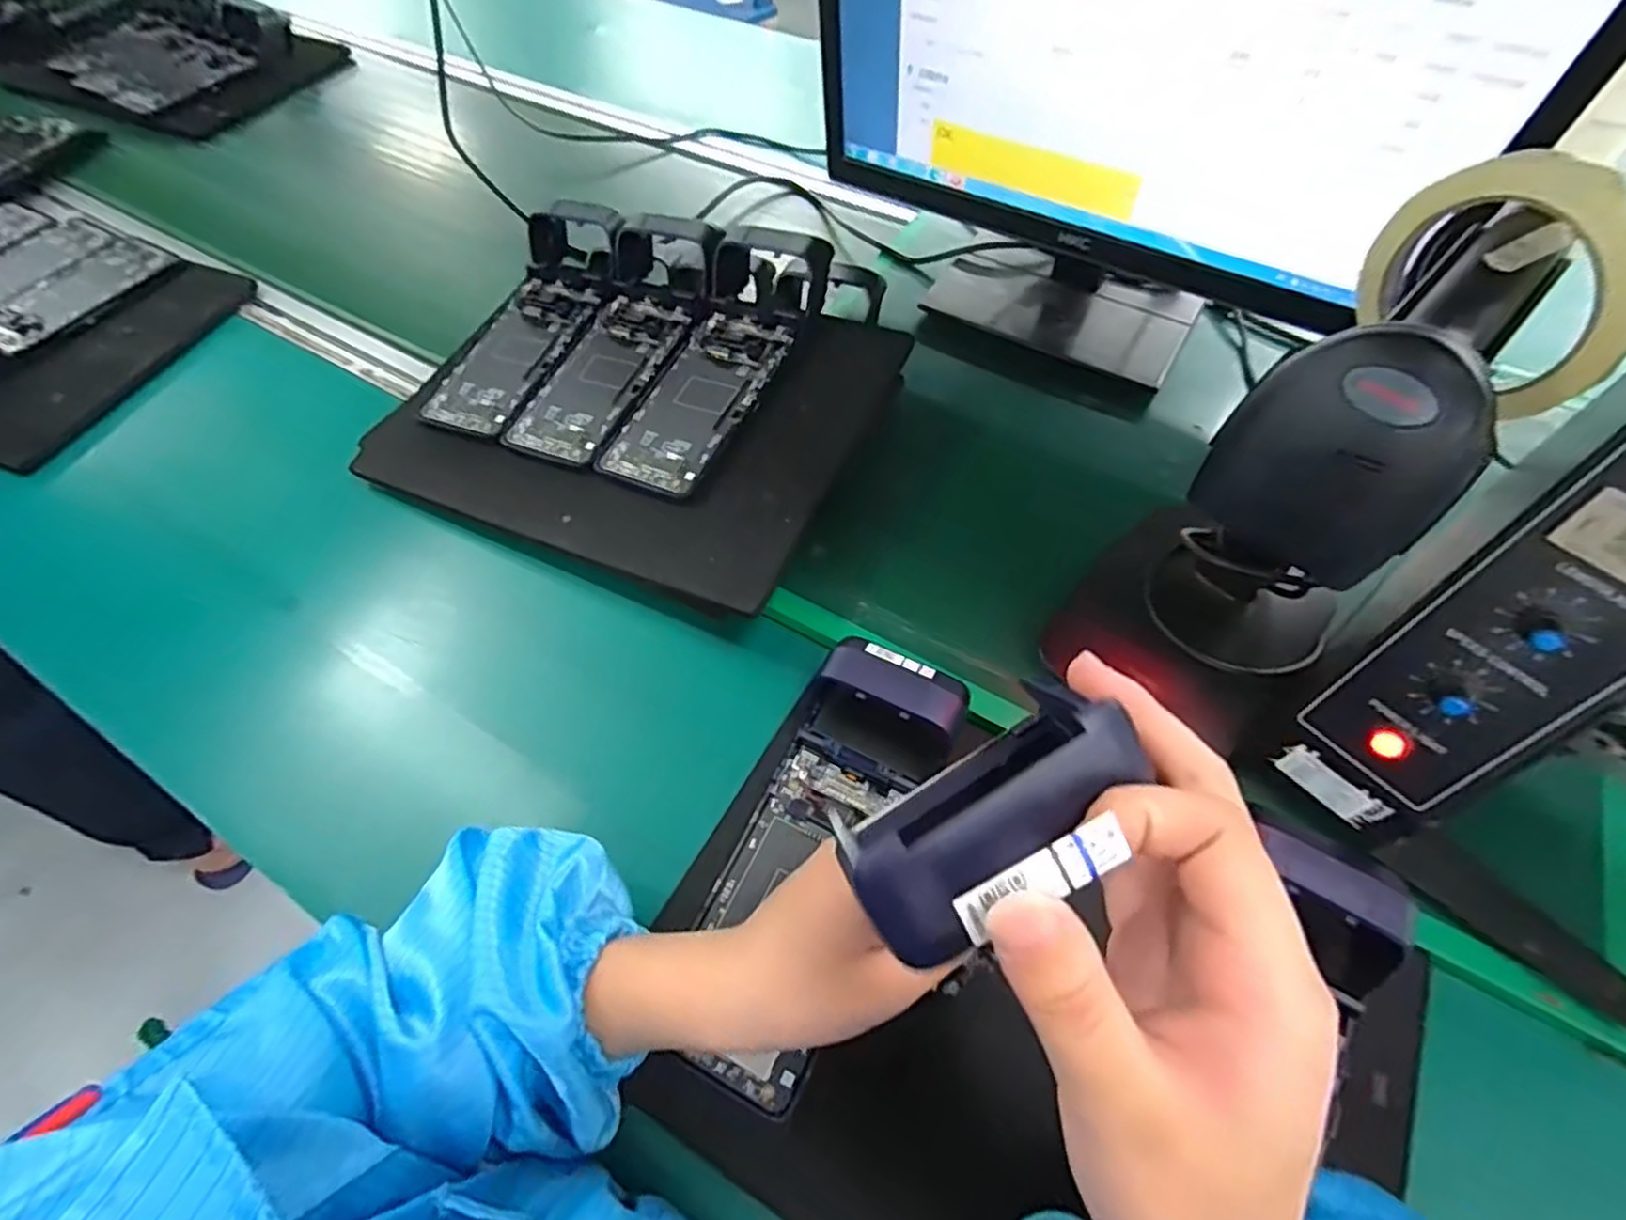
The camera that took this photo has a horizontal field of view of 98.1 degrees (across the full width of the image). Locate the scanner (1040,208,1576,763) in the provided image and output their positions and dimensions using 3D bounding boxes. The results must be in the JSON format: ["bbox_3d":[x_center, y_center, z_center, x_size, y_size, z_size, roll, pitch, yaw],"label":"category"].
[{"bbox_3d":[0.221,-0.045,0.322,0.130,0.227,0.147,33,64,19],"label":"scanner"}]

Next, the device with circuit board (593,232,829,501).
[{"bbox_3d":[-0.061,-0.183,0.491,0.082,0.067,0.237,23,61,15],"label":"device with circuit board"}]

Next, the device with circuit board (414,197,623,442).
[{"bbox_3d":[-0.220,-0.227,0.537,0.085,0.048,0.215,18,68,18],"label":"device with circuit board"}]

